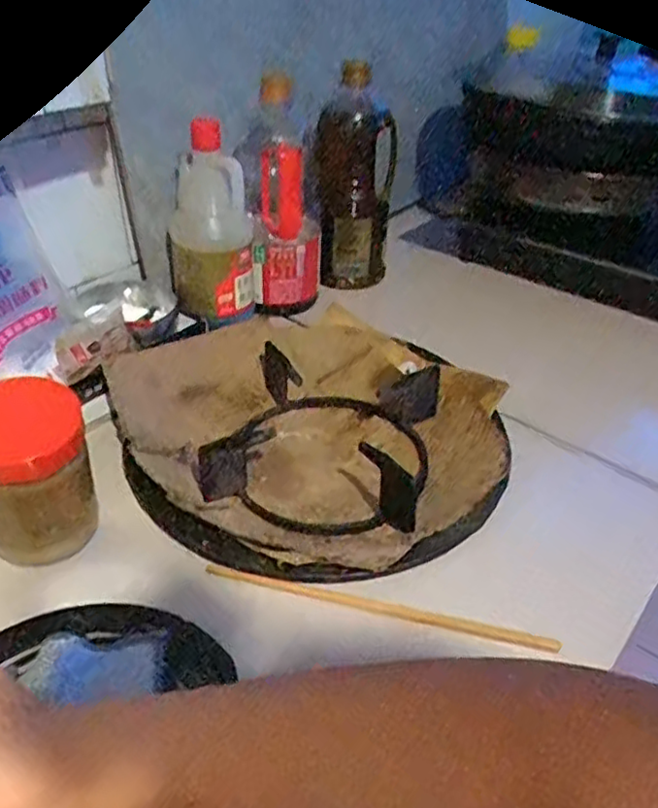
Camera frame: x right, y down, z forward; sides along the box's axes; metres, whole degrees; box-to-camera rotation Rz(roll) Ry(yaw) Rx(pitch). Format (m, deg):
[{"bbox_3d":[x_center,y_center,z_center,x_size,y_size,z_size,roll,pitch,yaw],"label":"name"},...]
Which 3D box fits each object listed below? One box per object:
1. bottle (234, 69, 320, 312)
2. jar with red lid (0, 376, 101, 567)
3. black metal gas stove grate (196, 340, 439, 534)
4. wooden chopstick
[{"bbox_3d":[-0.050,-0.212,0.728,0.095,0.233,0.071,-10,37,-16],"label":"bottle"},{"bbox_3d":[-0.206,0.048,0.472,0.075,0.114,0.081,1,35,-1],"label":"jar with red lid"},{"bbox_3d":[0.000,0.027,0.605,0.180,0.061,0.191,10,36,11],"label":"black metal gas stove grate"},{"bbox_3d":[0.032,0.139,0.462,0.239,0.012,0.011,9,36,10],"label":"wooden chopstick"}]

